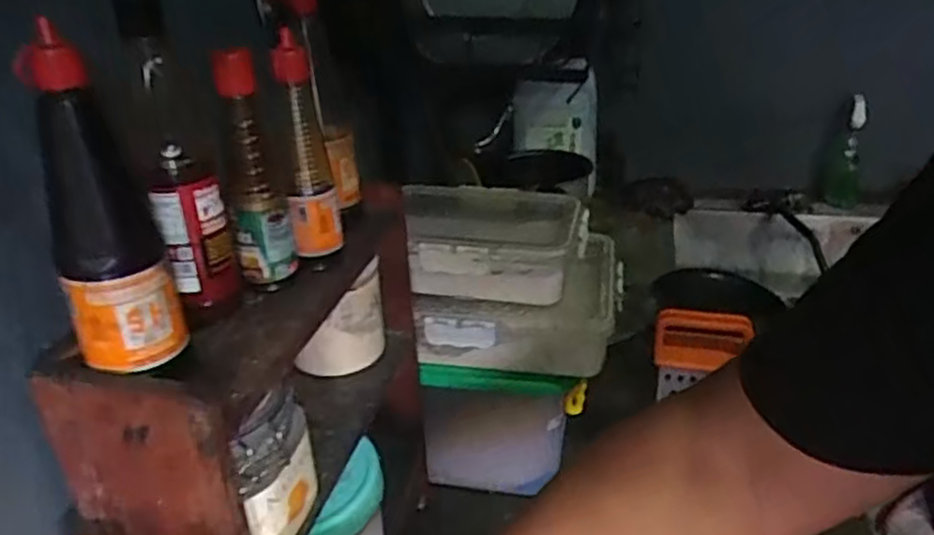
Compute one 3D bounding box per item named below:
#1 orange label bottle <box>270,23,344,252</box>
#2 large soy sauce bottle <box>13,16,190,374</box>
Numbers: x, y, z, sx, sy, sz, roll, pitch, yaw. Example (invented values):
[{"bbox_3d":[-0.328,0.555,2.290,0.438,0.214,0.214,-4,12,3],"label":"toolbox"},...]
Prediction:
[{"bbox_3d":[-0.110,-0.082,0.495,0.032,0.148,0.034,-8,27,-8],"label":"orange label bottle"},{"bbox_3d":[-0.189,-0.027,0.370,0.054,0.168,0.042,-15,28,-21],"label":"large soy sauce bottle"}]

